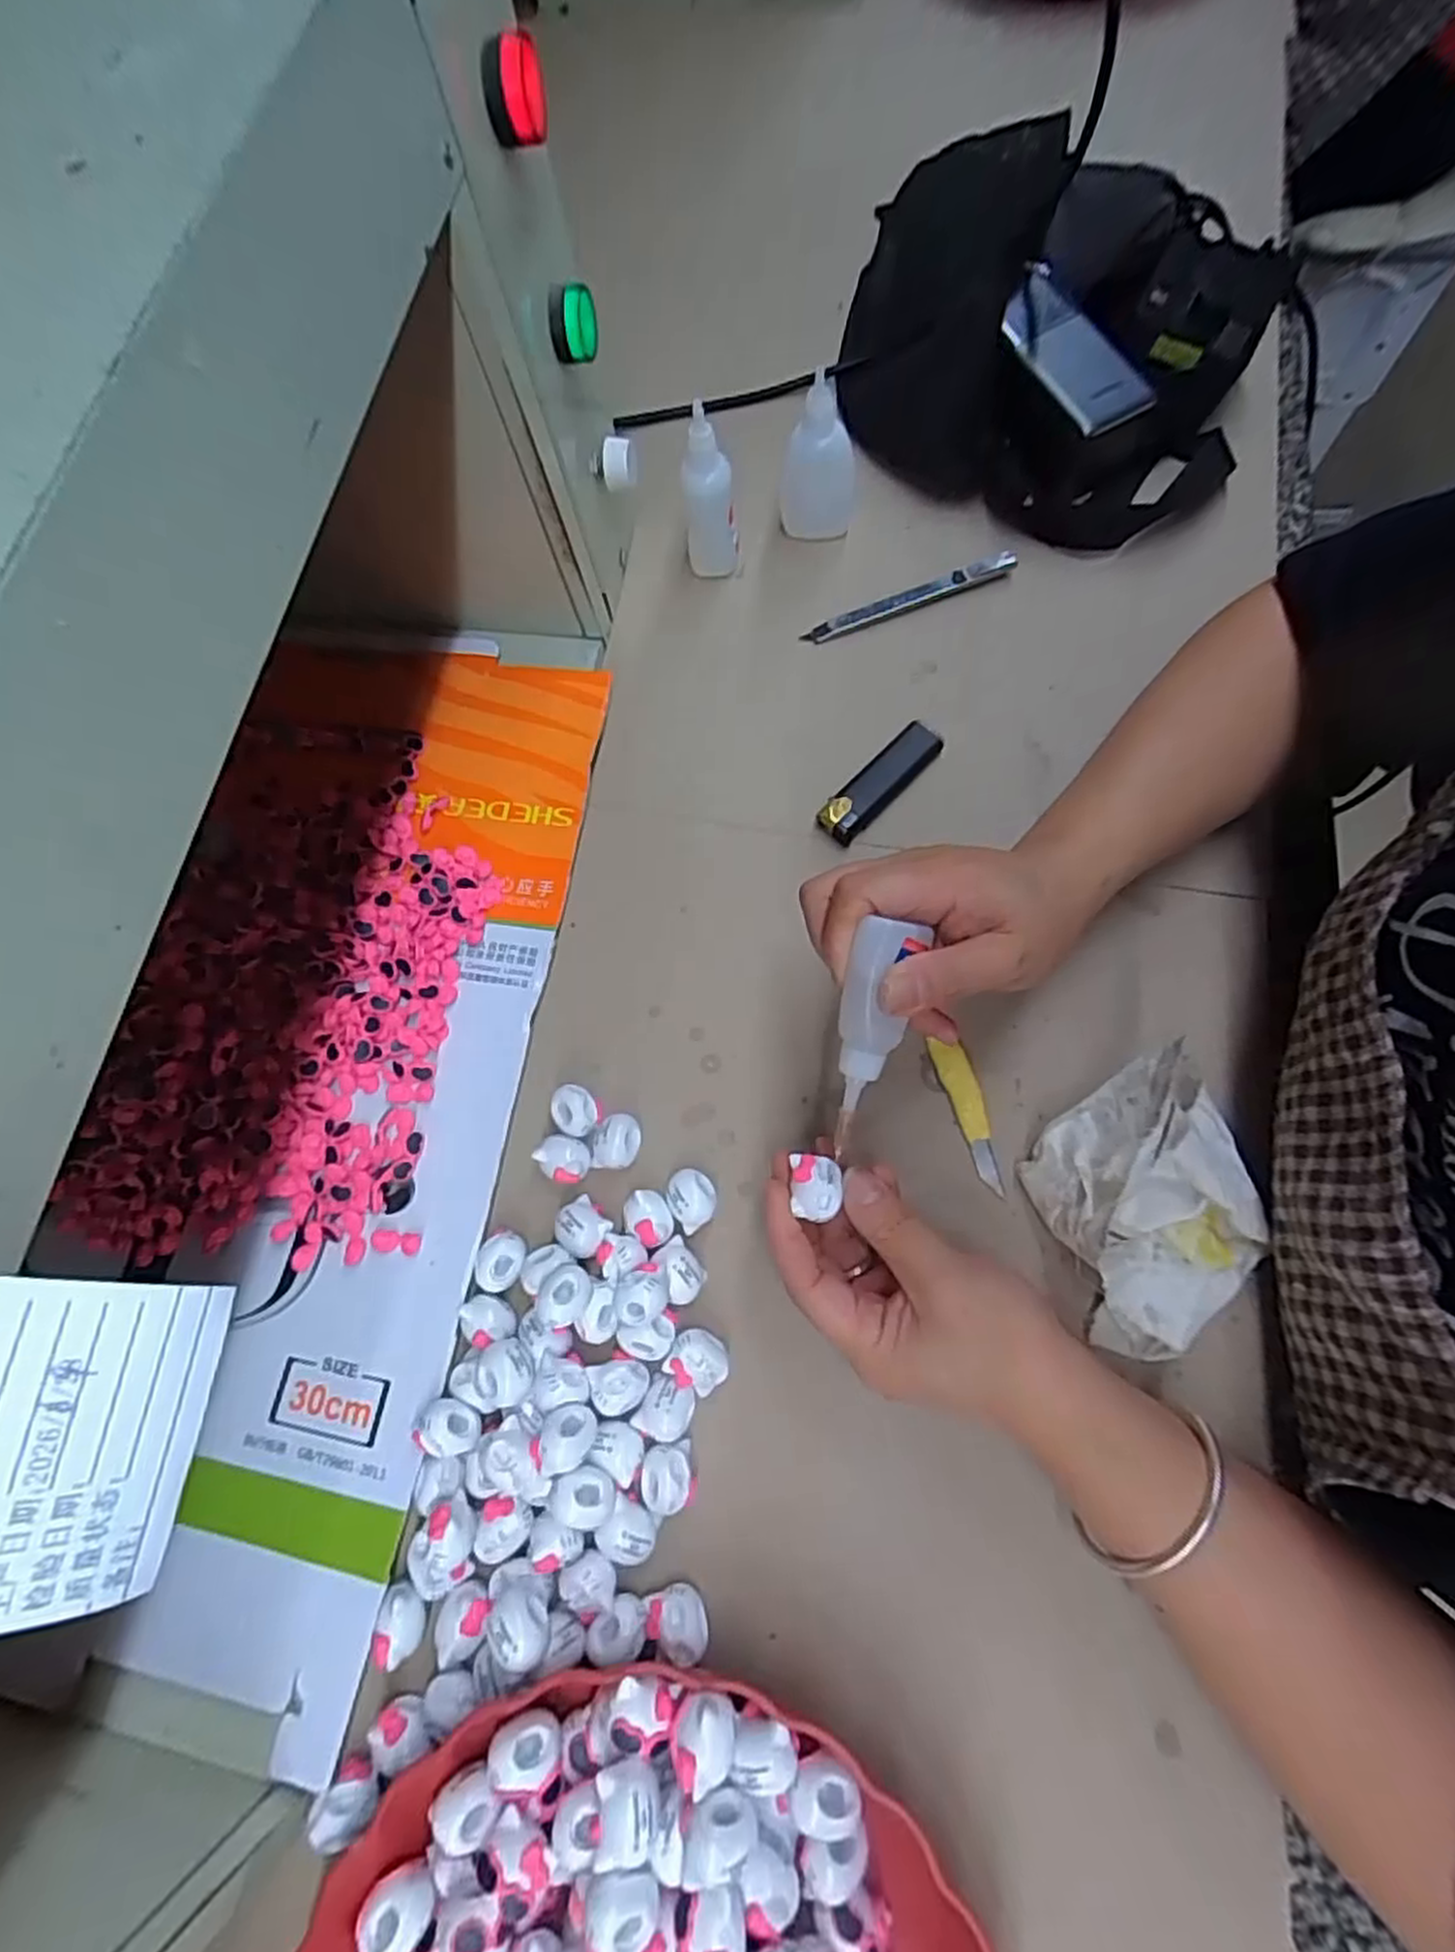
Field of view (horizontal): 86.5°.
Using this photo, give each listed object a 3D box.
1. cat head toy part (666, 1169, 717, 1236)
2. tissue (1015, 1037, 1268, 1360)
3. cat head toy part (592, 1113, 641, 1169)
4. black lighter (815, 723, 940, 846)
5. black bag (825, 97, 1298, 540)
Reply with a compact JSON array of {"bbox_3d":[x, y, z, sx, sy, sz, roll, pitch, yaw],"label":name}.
[{"bbox_3d":[-0.017,0.104,0.362,0.022,0.020,0.025,-37,72,-8],"label":"cat head toy part"},{"bbox_3d":[0.180,0.097,0.331,0.085,0.057,0.106,-23,73,-4],"label":"tissue"},{"bbox_3d":[-0.054,0.079,0.371,0.024,0.016,0.025,-1,71,4],"label":"cat head toy part"},{"bbox_3d":[0.083,-0.106,0.422,0.024,0.012,0.079,42,79,16],"label":"black lighter"},{"bbox_3d":[0.197,-0.405,0.479,0.259,0.067,0.268,18,74,10],"label":"black bag"}]

